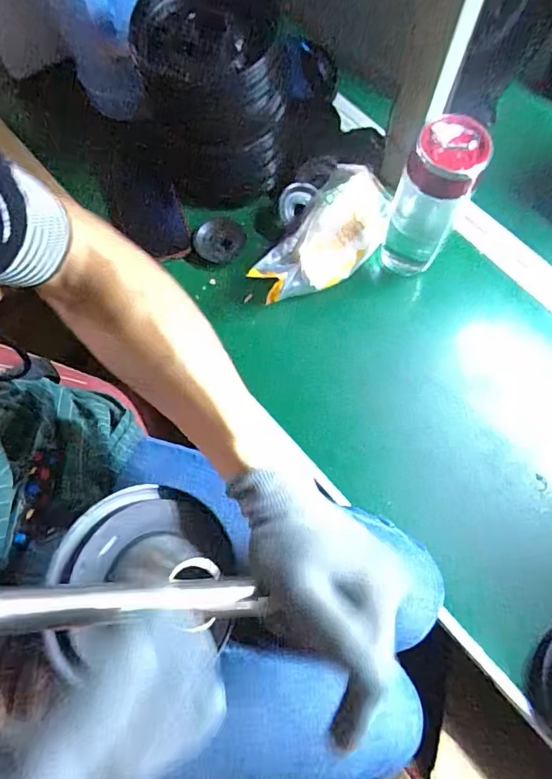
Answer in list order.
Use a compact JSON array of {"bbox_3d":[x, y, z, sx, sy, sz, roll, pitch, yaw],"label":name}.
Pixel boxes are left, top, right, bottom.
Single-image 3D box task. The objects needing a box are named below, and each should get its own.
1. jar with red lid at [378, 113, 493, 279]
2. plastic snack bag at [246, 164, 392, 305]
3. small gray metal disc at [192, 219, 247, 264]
[{"bbox_3d":[0.158,-0.197,0.506,0.066,0.162,0.058,18,72,6],"label":"jar with red lid"},{"bbox_3d":[0.063,-0.180,0.570,0.095,0.057,0.209,32,74,10],"label":"plastic snack bag"},{"bbox_3d":[-0.066,-0.180,0.591,0.061,0.010,0.055,23,72,7],"label":"small gray metal disc"}]

